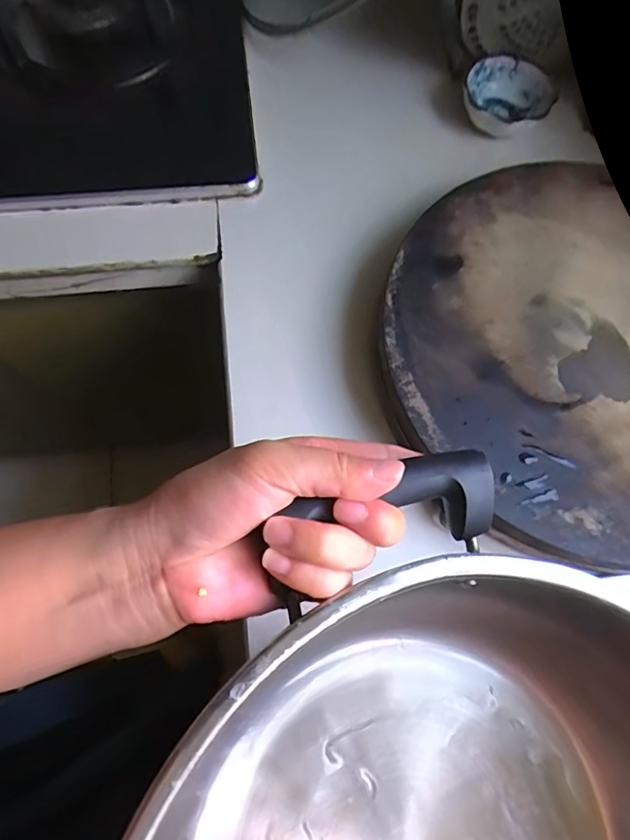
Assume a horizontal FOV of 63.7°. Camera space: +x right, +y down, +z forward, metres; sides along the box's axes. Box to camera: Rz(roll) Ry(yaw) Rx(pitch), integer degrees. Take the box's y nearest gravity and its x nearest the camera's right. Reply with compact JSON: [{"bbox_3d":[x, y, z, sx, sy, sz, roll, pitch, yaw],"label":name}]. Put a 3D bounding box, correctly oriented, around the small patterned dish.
[{"bbox_3d":[0.215,-0.362,0.573,0.096,0.042,0.094,1,71,-2],"label":"small patterned dish"}]

